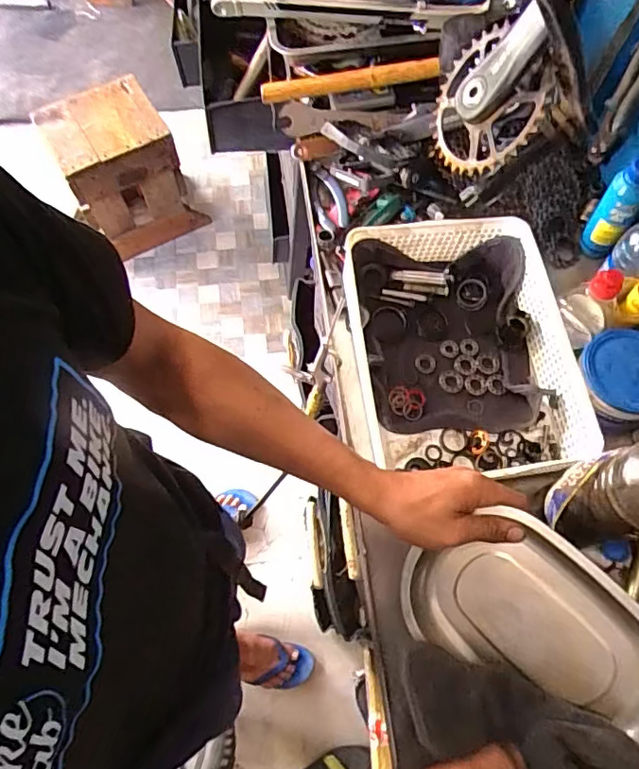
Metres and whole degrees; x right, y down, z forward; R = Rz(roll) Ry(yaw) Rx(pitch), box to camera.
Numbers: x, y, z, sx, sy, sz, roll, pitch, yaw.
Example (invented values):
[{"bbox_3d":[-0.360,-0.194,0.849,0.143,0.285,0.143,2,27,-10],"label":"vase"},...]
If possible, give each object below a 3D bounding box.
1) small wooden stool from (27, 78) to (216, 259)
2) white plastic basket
[{"bbox_3d":[-0.578,-0.634,1.643,0.328,0.393,0.262,-26,71,-11],"label":"small wooden stool"},{"bbox_3d":[0.179,-0.051,0.686,0.259,0.078,0.308,-9,68,-5],"label":"white plastic basket"}]

